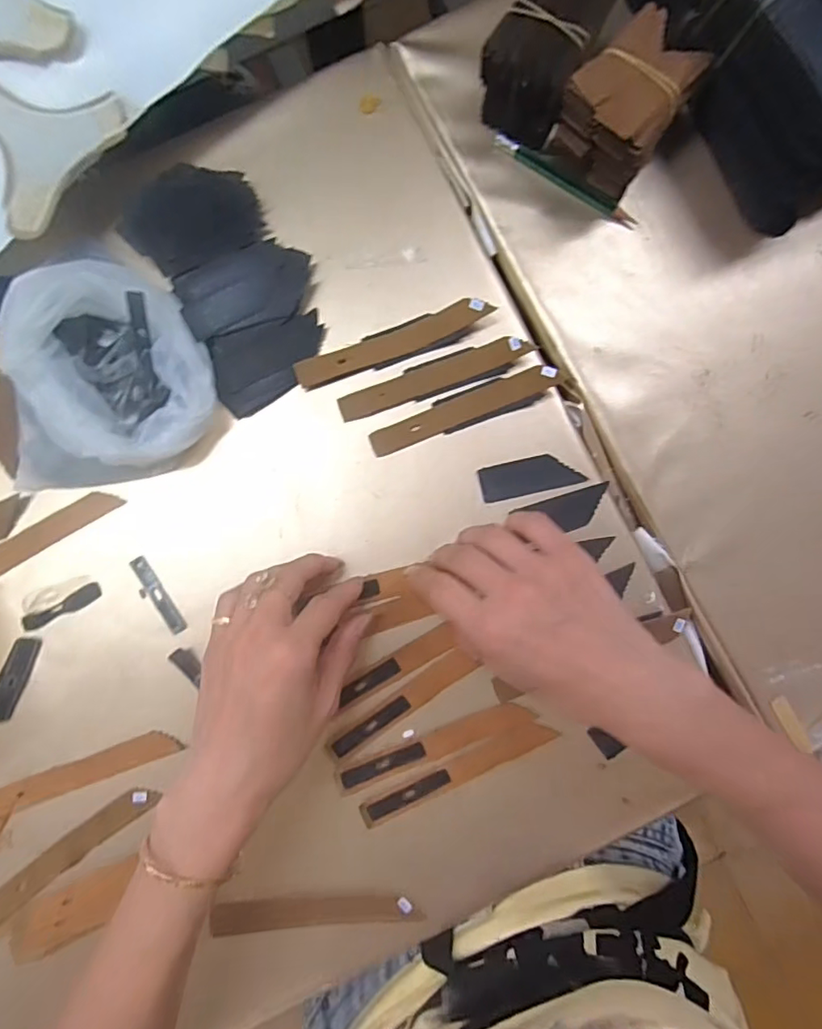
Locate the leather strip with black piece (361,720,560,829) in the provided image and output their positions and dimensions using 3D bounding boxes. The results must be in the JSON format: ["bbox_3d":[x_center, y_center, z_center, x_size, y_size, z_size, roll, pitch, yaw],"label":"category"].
[{"bbox_3d":[0.030,0.160,0.347,0.127,0.004,0.017,-26,88,-2],"label":"leather strip with black piece"}]

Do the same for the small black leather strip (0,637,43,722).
[{"bbox_3d":[-0.246,0.102,0.345,0.016,0.005,0.054,26,81,-30],"label":"small black leather strip"}]

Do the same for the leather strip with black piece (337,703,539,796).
[{"bbox_3d":[0.015,0.144,0.347,0.125,0.004,0.017,-22,88,-2],"label":"leather strip with black piece"}]

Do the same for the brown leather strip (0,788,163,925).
[{"bbox_3d":[-0.210,0.207,0.342,0.121,0.005,0.019,-37,87,-7],"label":"brown leather strip"}]

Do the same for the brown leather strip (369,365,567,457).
[{"bbox_3d":[0.034,-0.067,0.355,0.124,0.012,0.017,-22,88,-2],"label":"brown leather strip"}]

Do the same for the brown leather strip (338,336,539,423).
[{"bbox_3d":[0.014,-0.088,0.357,0.124,0.012,0.017,-20,88,-2],"label":"brown leather strip"}]

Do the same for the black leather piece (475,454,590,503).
[{"bbox_3d":[0.076,-0.024,0.358,0.063,0.005,0.023,-13,88,-2],"label":"black leather piece"}]

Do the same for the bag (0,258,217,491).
[{"bbox_3d":[-0.187,-0.081,0.330,0.129,0.054,0.116,-14,88,-2],"label":"bag"}]

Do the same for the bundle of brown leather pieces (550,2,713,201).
[{"bbox_3d":[0.127,-0.242,0.338,0.057,0.056,0.078,36,87,1],"label":"bundle of brown leather pieces"}]

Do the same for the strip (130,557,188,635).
[{"bbox_3d":[-0.159,0.051,0.349,0.014,0.004,0.053,-31,88,-2],"label":"strip"}]

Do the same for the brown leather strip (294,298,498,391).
[{"bbox_3d":[-0.012,-0.110,0.355,0.126,0.015,0.018,-20,88,-2],"label":"brown leather strip"}]

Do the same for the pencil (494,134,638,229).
[{"bbox_3d":[0.100,-0.215,0.361,0.105,0.007,0.011,30,87,0],"label":"pencil"}]

